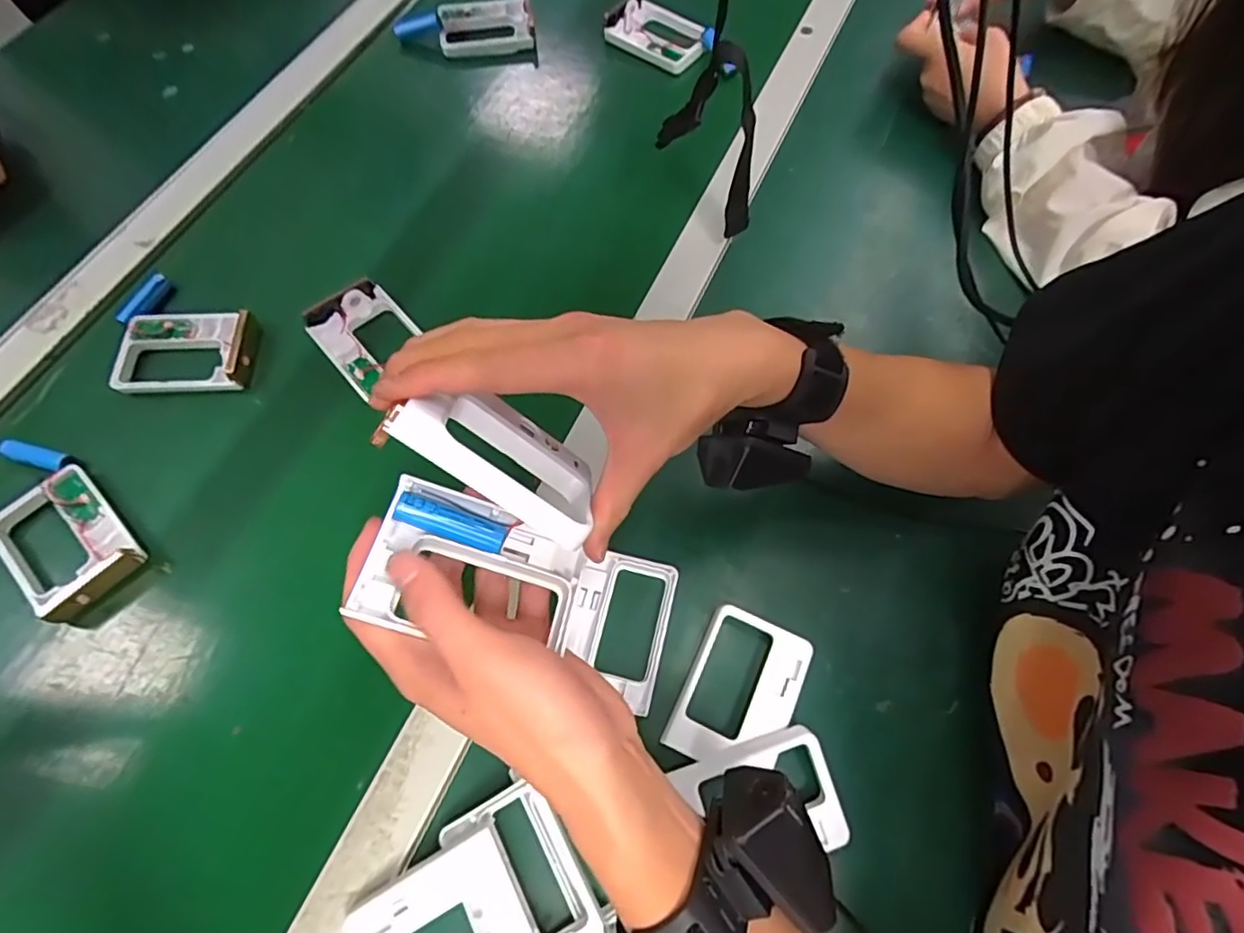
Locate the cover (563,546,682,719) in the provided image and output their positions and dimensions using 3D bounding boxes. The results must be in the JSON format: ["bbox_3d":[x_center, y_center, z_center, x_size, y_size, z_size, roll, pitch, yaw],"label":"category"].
[{"bbox_3d":[-0.003,0.103,0.395,0.063,0.015,0.091,13,67,5],"label":"cover"}]

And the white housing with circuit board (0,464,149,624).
[{"bbox_3d":[-0.379,0.053,0.416,0.098,0.020,0.069,41,72,15],"label":"white housing with circuit board"}]

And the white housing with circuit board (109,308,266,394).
[{"bbox_3d":[-0.339,-0.092,0.478,0.099,0.016,0.071,1,67,0],"label":"white housing with circuit board"}]

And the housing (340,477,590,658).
[{"bbox_3d":[-0.066,0.048,0.279,0.091,0.020,0.063,20,66,-18],"label":"housing"}]

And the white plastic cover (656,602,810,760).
[{"bbox_3d":[0.072,0.138,0.378,0.064,0.020,0.092,25,68,10],"label":"white plastic cover"}]

